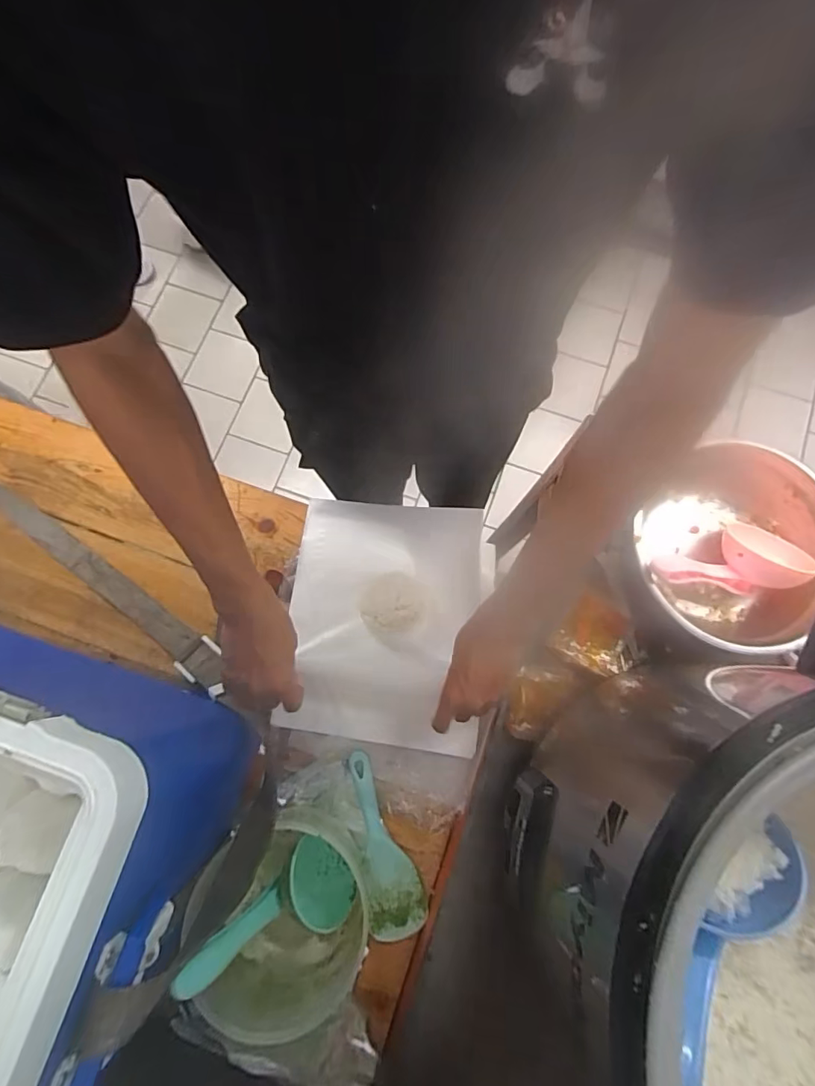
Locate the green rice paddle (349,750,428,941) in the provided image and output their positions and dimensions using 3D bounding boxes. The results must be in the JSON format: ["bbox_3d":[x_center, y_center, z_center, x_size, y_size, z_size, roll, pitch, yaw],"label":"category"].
[{"bbox_3d":[-0.025,0.342,0.580,0.063,0.015,0.194,-11,77,-2],"label":"green rice paddle"}]

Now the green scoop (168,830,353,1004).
[{"bbox_3d":[-0.133,0.370,0.495,0.037,0.193,0.081,-28,75,33],"label":"green scoop"}]

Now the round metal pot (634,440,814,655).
[{"bbox_3d":[0.372,0.011,0.580,0.225,0.101,0.198,-41,80,-8],"label":"round metal pot"}]

